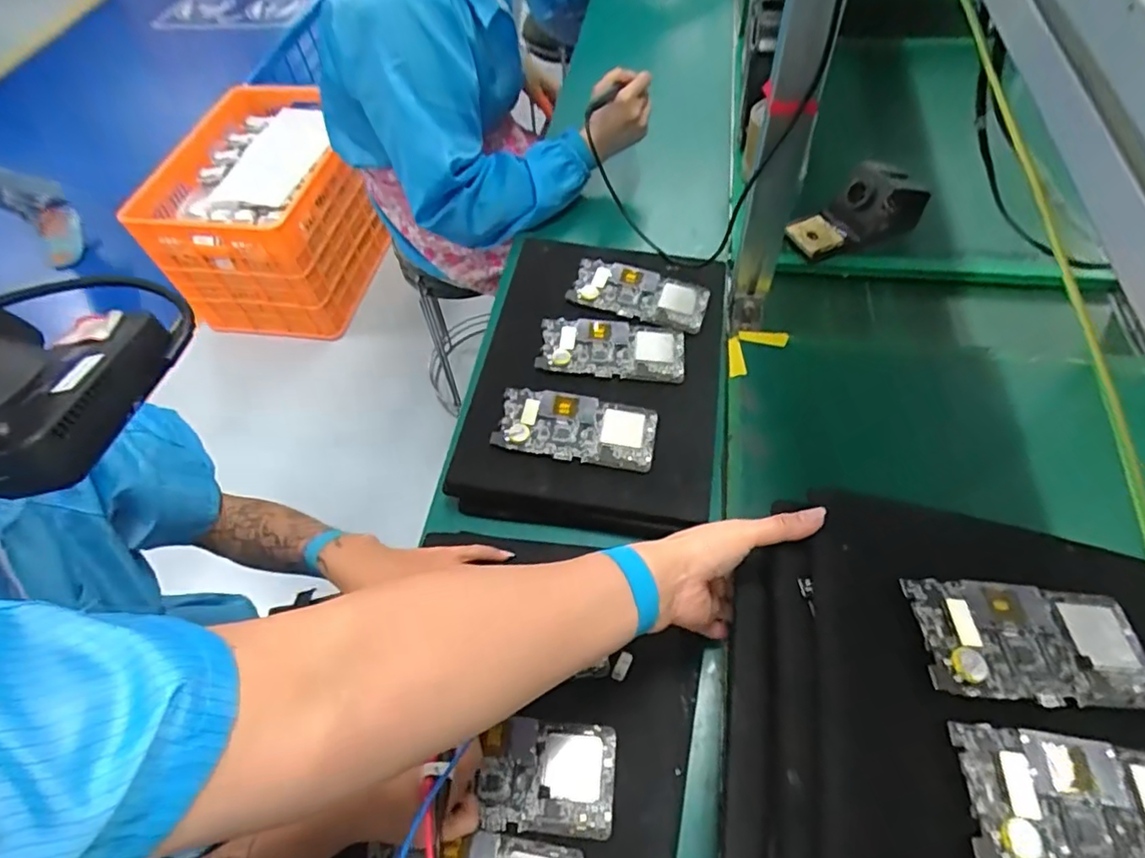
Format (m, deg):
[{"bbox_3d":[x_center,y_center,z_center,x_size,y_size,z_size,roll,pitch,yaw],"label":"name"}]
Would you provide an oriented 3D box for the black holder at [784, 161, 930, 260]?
[{"bbox_3d":[0.349,-0.270,0.739,0.154,0.098,0.070,-11,57,-2],"label":"black holder"}]

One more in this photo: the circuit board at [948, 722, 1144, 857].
[{"bbox_3d":[0.289,0.212,0.328,0.152,0.005,0.073,11,58,-2],"label":"circuit board"}]

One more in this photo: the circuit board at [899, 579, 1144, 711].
[{"bbox_3d":[0.295,0.136,0.380,0.152,0.004,0.073,5,56,-5],"label":"circuit board"}]

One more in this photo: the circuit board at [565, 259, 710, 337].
[{"bbox_3d":[0.078,-0.159,0.695,0.153,0.020,0.077,16,60,15],"label":"circuit board"}]

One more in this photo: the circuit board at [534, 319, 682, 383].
[{"bbox_3d":[0.043,-0.089,0.659,0.156,0.020,0.074,3,57,7],"label":"circuit board"}]

